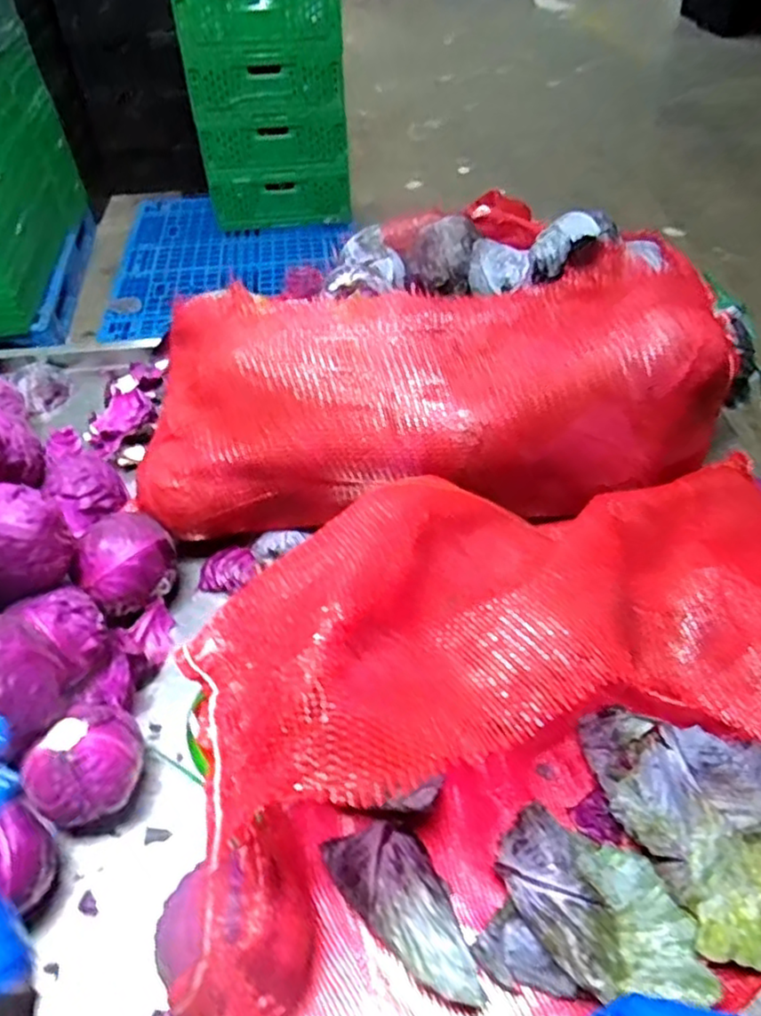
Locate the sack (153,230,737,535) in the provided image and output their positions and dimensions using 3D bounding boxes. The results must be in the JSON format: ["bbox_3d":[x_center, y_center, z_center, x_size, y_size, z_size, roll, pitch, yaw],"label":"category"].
[{"bbox_3d":[0.071,-0.136,0.802,0.685,0.226,0.266,-2,47,0],"label":"sack"}]

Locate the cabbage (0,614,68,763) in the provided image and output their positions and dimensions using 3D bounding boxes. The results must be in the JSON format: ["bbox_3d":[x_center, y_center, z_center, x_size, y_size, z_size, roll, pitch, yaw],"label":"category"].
[{"bbox_3d":[-0.329,0.149,0.568,0.104,0.092,0.099,16,50,16],"label":"cabbage"}]

